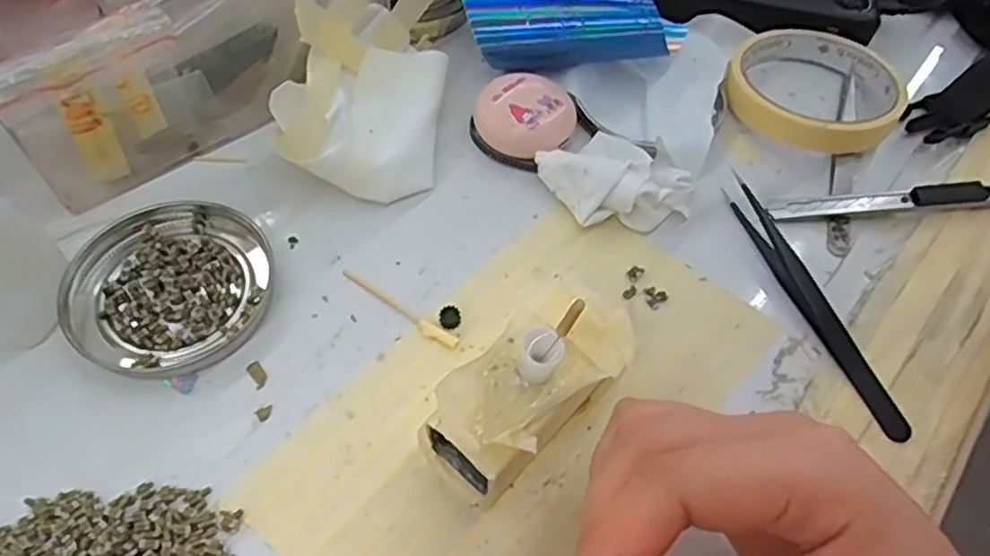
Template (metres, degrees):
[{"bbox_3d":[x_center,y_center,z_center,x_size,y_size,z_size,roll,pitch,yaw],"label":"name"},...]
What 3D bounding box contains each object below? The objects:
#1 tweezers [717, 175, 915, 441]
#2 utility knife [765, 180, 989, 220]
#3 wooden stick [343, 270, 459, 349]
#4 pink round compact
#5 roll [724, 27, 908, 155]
[{"bbox_3d":[0.134,0.007,0.286,0.011,0.013,0.130,-16,60,-15],"label":"tweezers"},{"bbox_3d":[0.193,-0.037,0.316,0.125,0.014,0.011,-1,57,-5],"label":"utility knife"},{"bbox_3d":[-0.040,0.012,0.275,0.059,0.004,0.006,32,60,15],"label":"wooden stick"},{"bbox_3d":[0.015,-0.079,0.326,0.046,0.022,0.045,24,58,10],"label":"pink round compact"},{"bbox_3d":[0.170,-0.102,0.352,0.085,0.019,0.086,2,57,-3],"label":"roll"}]

